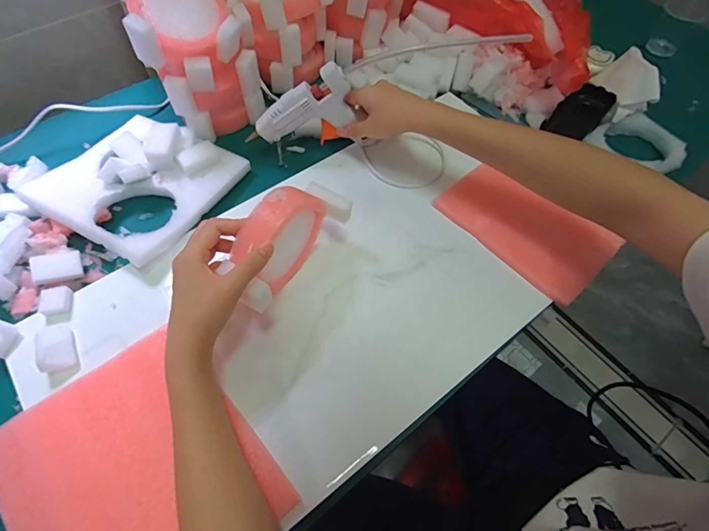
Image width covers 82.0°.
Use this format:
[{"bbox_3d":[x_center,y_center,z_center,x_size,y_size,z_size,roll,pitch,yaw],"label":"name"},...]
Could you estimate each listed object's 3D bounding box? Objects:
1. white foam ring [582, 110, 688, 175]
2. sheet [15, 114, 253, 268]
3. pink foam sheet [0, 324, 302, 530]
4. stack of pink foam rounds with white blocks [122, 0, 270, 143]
[{"bbox_3d":[0.362,-0.152,0.518,0.093,0.027,0.098,0,60,-1],"label":"white foam ring"},{"bbox_3d":[-0.247,-0.102,0.463,0.178,0.020,0.175,25,62,13],"label":"sheet"},{"bbox_3d":[-0.172,0.163,0.321,0.170,0.015,0.193,-36,66,-21],"label":"pink foam sheet"},{"bbox_3d":[-0.178,-0.246,0.472,0.123,0.149,0.103,-17,61,-10],"label":"stack of pink foam rounds with white blocks"}]

